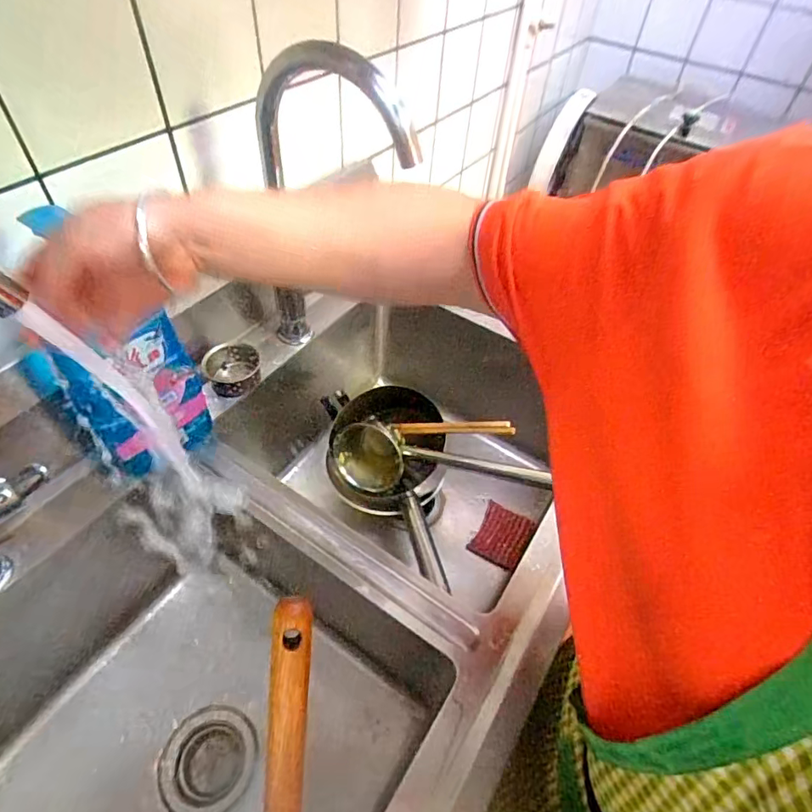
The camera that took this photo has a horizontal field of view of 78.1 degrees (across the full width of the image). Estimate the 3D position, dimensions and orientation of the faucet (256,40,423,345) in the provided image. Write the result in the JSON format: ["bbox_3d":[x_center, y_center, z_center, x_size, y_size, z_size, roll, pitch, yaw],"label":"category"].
[{"bbox_3d":[-0.087,-0.195,0.582,0.202,0.378,0.046,19,50,11],"label":"faucet"}]

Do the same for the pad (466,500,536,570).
[{"bbox_3d":[0.157,0.213,0.826,0.077,0.020,0.101,27,52,17],"label":"pad"}]

